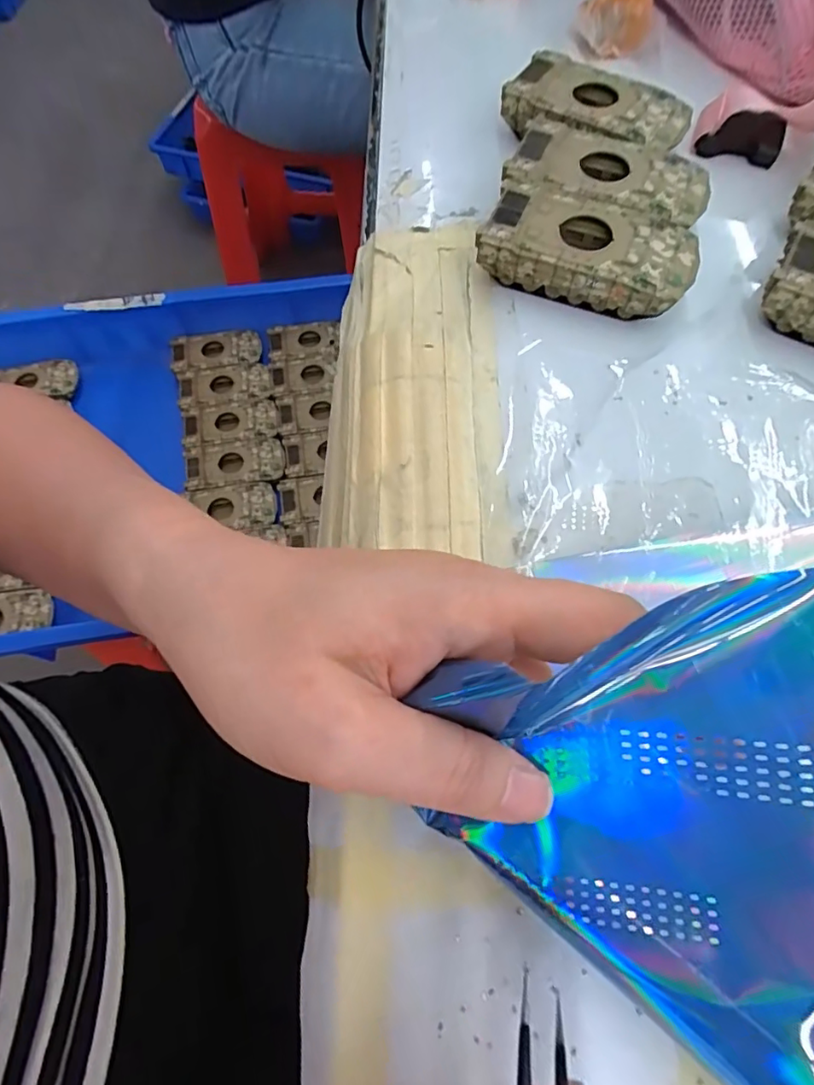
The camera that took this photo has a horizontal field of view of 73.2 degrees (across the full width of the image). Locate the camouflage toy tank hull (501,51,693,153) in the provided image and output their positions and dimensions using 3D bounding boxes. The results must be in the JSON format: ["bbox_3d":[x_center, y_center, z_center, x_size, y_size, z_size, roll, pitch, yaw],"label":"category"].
[{"bbox_3d":[0.104,-0.235,0.306,0.094,0.028,0.052,31,70,13],"label":"camouflage toy tank hull"}]

